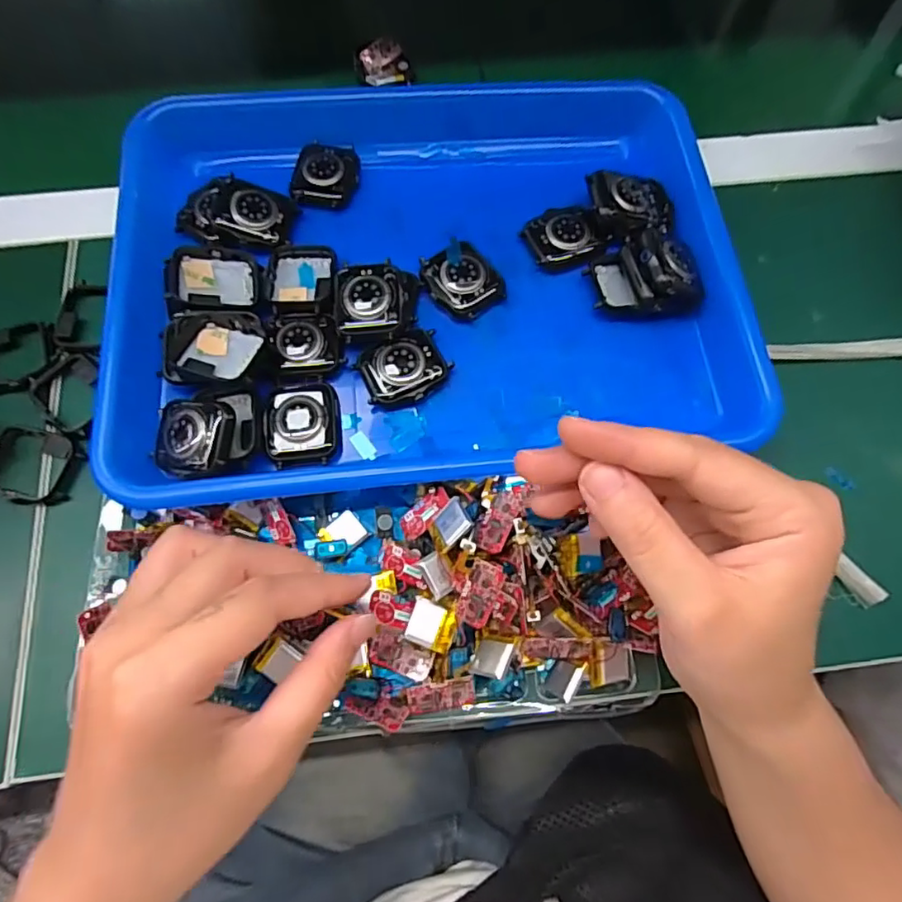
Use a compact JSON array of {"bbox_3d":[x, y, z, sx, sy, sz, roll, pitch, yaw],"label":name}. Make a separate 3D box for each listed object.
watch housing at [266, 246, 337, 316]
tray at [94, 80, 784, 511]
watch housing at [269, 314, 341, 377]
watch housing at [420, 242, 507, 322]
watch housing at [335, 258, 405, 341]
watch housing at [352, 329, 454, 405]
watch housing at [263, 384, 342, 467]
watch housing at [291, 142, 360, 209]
[{"bbox_3d":[-0.081,-0.092,0.315,0.036,0.008,0.046,-4,69,-2],"label":"watch housing"},{"bbox_3d":[-0.014,-0.106,0.319,0.319,0.036,0.250,-6,69,-3],"label":"tray"},{"bbox_3d":[-0.076,-0.056,0.299,0.032,0.013,0.035,-10,70,-4],"label":"watch housing"},{"bbox_3d":[0.006,-0.095,0.319,0.036,0.011,0.040,-35,73,-12],"label":"watch housing"},{"bbox_3d":[-0.043,-0.082,0.303,0.035,0.009,0.047,-4,69,-2],"label":"watch housing"},{"bbox_3d":[-0.025,-0.044,0.299,0.045,0.008,0.035,-24,71,-9],"label":"watch housing"},{"bbox_3d":[-0.075,-0.014,0.289,0.035,0.014,0.042,-2,69,-1],"label":"watch housing"},{"bbox_3d":[-0.074,-0.163,0.343,0.036,0.011,0.043,8,69,3],"label":"watch housing"}]

